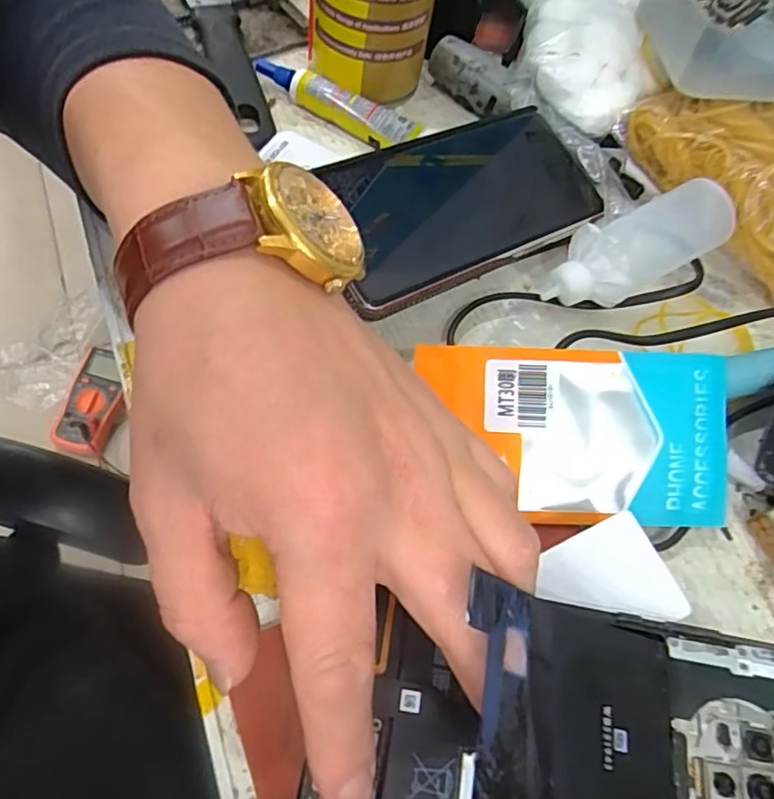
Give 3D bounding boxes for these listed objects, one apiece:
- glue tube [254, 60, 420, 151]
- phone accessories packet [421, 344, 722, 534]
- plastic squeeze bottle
[{"bbox_3d":[-0.030,-0.169,0.343,0.099,0.017,0.019,28,62,7],"label":"glue tube"},{"bbox_3d":[0.076,0.015,0.245,0.123,0.006,0.069,2,88,-1],"label":"phone accessories packet"},{"bbox_3d":[0.119,-0.072,0.288,0.091,0.029,0.033,-24,70,-11],"label":"plastic squeeze bottle"}]

